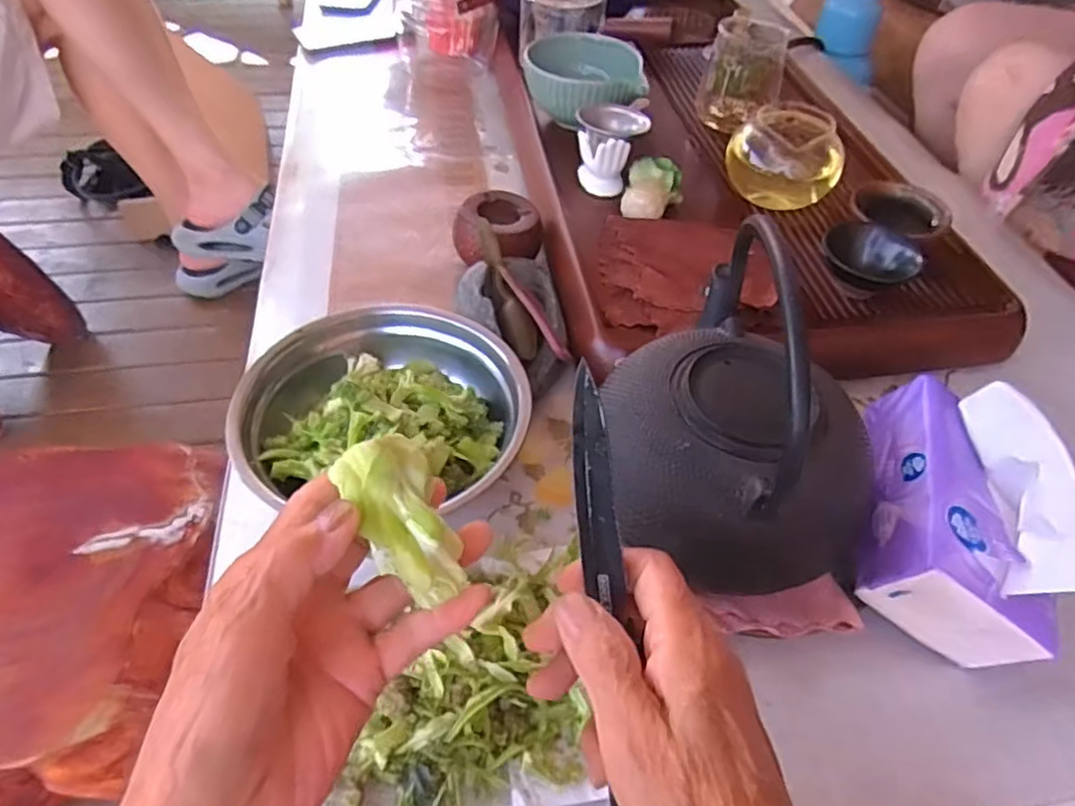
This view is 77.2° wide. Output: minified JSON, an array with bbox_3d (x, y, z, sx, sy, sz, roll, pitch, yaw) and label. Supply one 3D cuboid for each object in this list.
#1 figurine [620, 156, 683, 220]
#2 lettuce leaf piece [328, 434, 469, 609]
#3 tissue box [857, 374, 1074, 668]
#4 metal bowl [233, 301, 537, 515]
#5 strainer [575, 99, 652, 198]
[{"bbox_3d":[0.104,-0.197,0.619,0.050,0.035,0.056,18,51,12],"label":"figurine"},{"bbox_3d":[-0.050,0.043,0.257,0.034,0.018,0.064,-25,78,-22],"label":"lettuce leaf piece"},{"bbox_3d":[0.256,0.062,0.414,0.094,0.116,0.157,14,51,9],"label":"tissue box"},{"bbox_3d":[-0.106,0.005,0.486,0.191,0.066,0.164,5,50,2],"label":"metal bowl"},{"bbox_3d":[0.070,-0.250,0.652,0.063,0.066,0.078,13,50,8],"label":"strainer"}]

